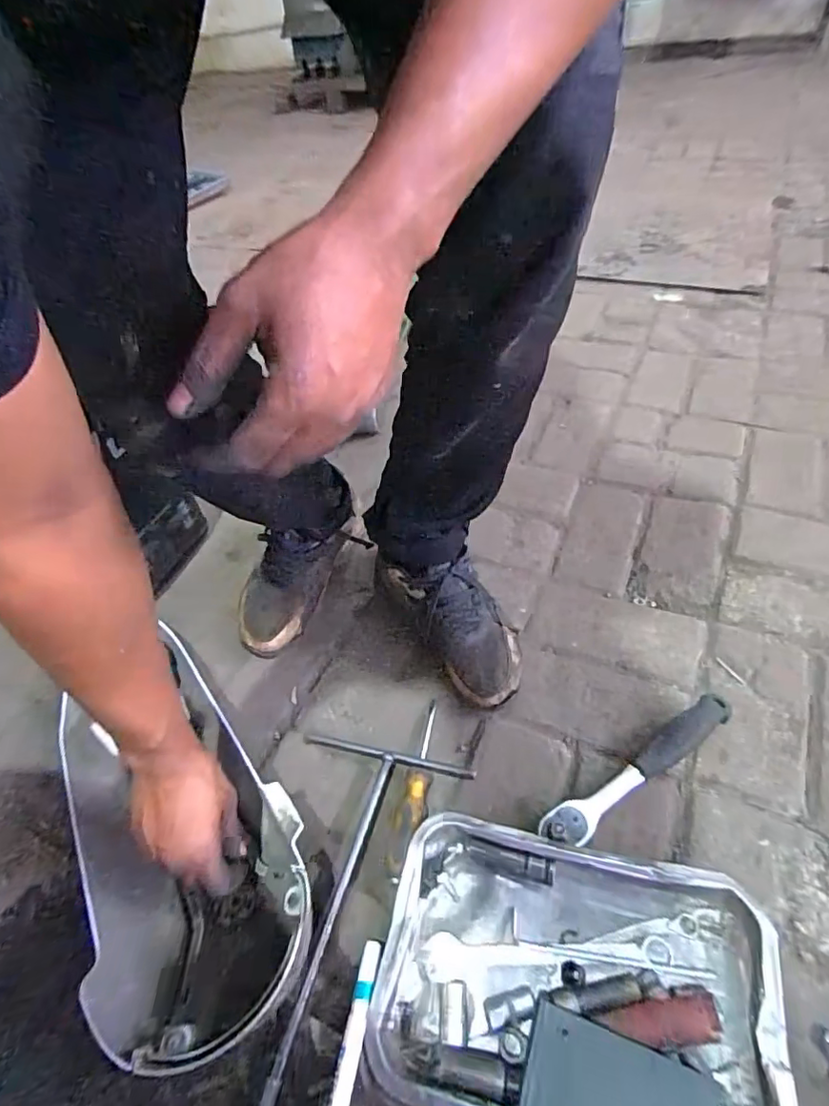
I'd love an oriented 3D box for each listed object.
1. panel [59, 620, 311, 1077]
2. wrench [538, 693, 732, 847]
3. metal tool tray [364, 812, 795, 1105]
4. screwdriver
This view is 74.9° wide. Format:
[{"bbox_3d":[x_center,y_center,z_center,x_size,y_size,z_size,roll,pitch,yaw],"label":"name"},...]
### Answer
[{"bbox_3d":[-0.228,0.260,0.523,0.182,0.087,0.365,-31,52,-20],"label":"panel"},{"bbox_3d":[0.227,0.221,0.553,0.237,0.031,0.039,-29,51,-18],"label":"wrench"},{"bbox_3d":[0.125,0.347,0.442,0.300,0.048,0.197,8,50,14],"label":"metal tool tray"},{"bbox_3d":[0.003,0.239,0.572,0.029,0.025,0.181,8,50,14],"label":"screwdriver"}]

